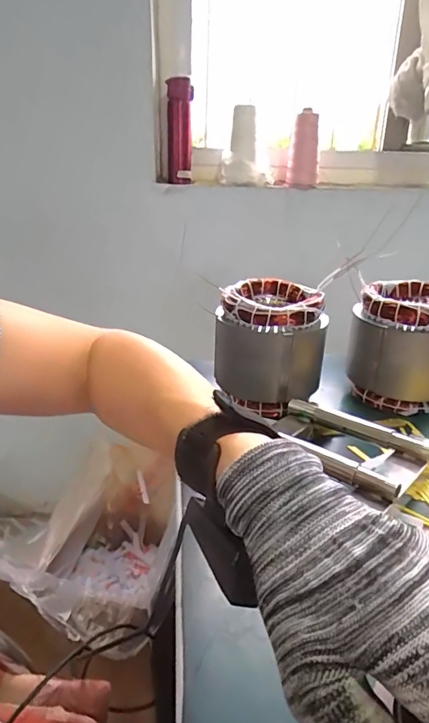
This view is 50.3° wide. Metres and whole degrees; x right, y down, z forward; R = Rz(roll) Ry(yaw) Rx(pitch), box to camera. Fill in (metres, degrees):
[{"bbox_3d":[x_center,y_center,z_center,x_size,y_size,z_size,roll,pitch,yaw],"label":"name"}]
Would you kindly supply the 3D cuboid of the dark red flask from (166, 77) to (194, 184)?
[{"bbox_3d":[-0.081,-0.520,1.045,0.057,0.209,0.044,0,24,-3],"label":"dark red flask"}]

